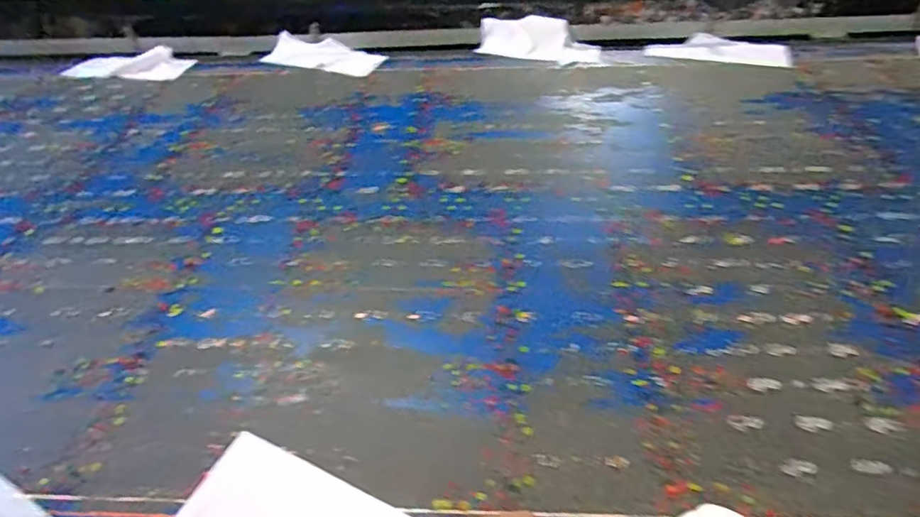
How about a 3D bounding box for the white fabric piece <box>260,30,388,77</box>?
[{"bbox_3d":[-0.371,-0.545,1.408,0.337,0.053,0.179,17,48,20],"label":"white fabric piece"}]

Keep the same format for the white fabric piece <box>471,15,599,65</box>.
[{"bbox_3d":[0.206,-0.563,1.325,0.325,0.068,0.124,15,47,19],"label":"white fabric piece"}]

